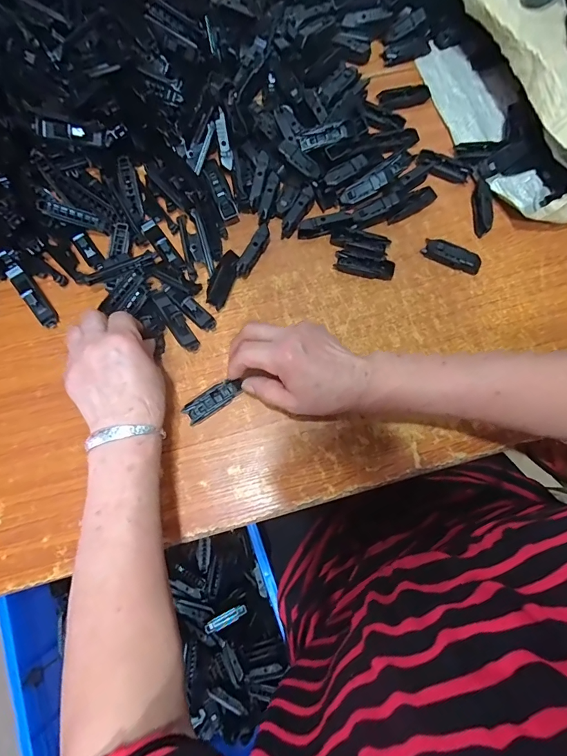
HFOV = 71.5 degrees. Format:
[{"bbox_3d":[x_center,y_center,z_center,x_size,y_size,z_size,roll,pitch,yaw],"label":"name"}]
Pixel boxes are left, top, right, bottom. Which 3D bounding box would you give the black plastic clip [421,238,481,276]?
[{"bbox_3d":[0.195,-0.142,0.456,0.066,0.016,0.024,27,78,5],"label":"black plastic clip"}]

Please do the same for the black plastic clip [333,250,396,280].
[{"bbox_3d":[0.093,-0.129,0.453,0.067,0.013,0.021,14,77,2],"label":"black plastic clip"}]

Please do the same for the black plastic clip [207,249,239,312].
[{"bbox_3d":[-0.069,-0.112,0.444,0.023,0.018,0.066,19,77,3],"label":"black plastic clip"}]

